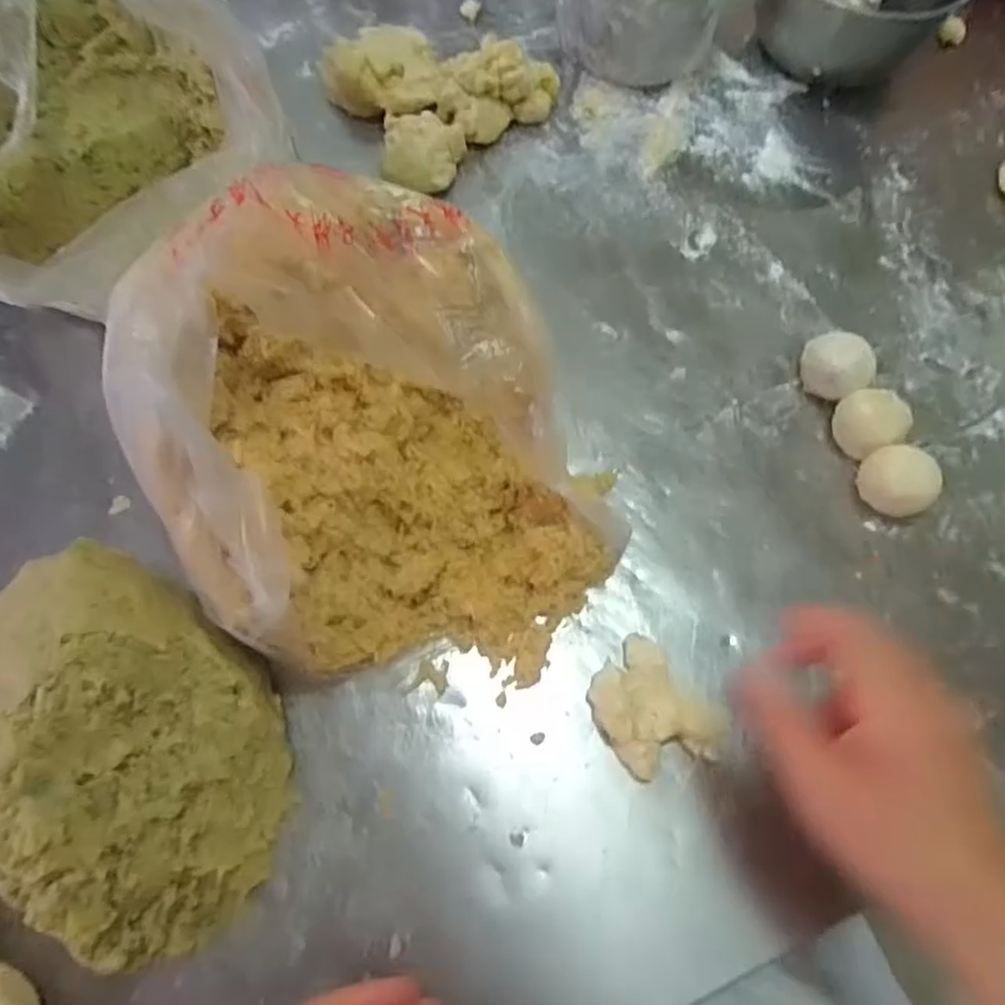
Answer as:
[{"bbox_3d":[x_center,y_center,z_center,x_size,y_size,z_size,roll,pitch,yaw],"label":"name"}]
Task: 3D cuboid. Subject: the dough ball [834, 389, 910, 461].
[{"bbox_3d":[0.243,-0.053,0.452,0.036,0.038,0.043,-27,70,-13],"label":"dough ball"}]

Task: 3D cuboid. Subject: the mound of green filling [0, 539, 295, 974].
[{"bbox_3d":[-0.178,0.117,0.336,0.116,0.084,0.181,-21,69,-11],"label":"mound of green filling"}]

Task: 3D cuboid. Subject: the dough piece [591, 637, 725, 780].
[{"bbox_3d":[0.084,0.119,0.386,0.059,0.014,0.073,-36,73,-16],"label":"dough piece"}]

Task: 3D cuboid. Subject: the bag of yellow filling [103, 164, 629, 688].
[{"bbox_3d":[-0.055,-0.039,0.367,0.224,0.159,0.224,-2,67,-3],"label":"bag of yellow filling"}]

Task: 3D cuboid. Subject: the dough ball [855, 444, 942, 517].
[{"bbox_3d":[0.250,-0.012,0.434,0.036,0.034,0.041,-1,67,-3],"label":"dough ball"}]

